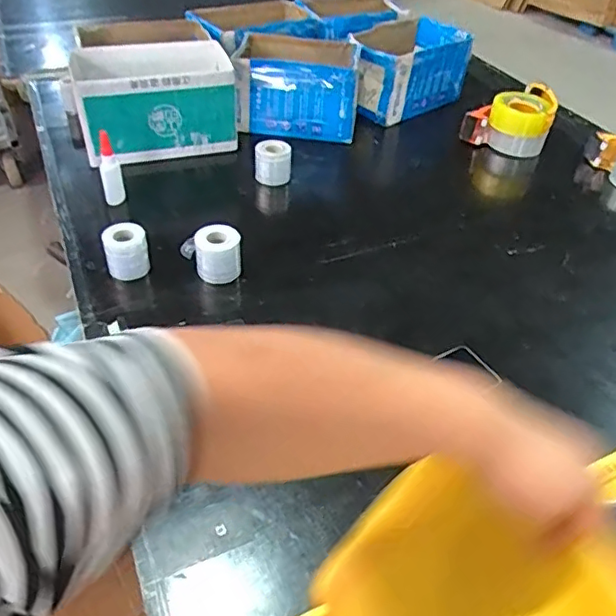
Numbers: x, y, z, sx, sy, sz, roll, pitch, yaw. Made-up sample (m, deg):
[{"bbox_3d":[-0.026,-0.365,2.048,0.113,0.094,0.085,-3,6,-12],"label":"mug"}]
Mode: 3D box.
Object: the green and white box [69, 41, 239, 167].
[{"bbox_3d":[-0.287,-0.396,1.102,0.292,0.172,0.220,-13,46,-19],"label":"green and white box"}]

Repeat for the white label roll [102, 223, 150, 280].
[{"bbox_3d":[-0.270,-0.084,0.862,0.062,0.075,0.048,-11,45,-16],"label":"white label roll"}]

